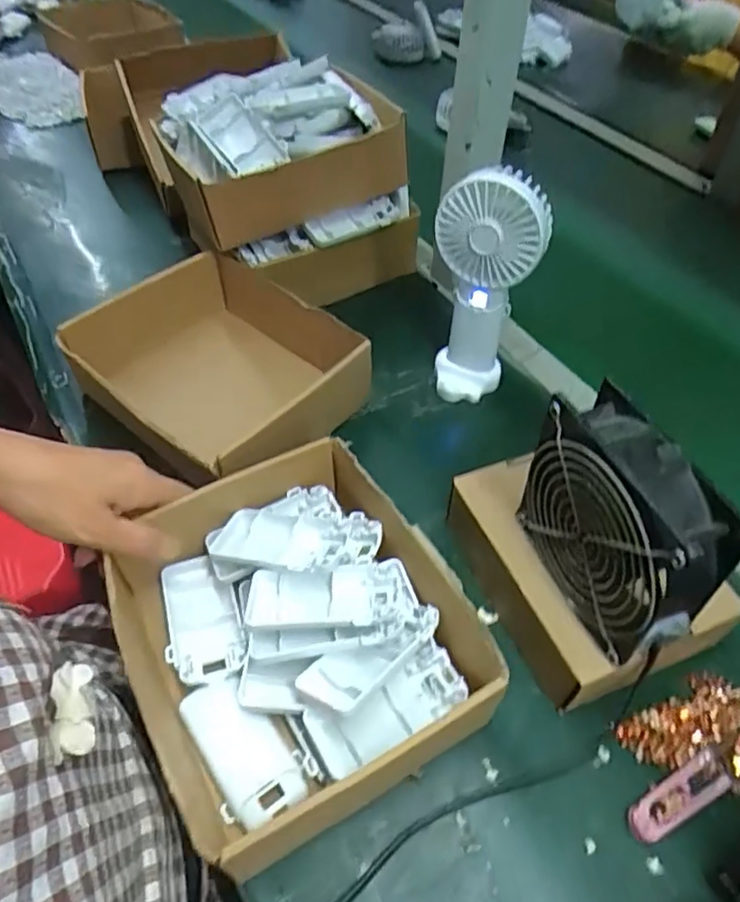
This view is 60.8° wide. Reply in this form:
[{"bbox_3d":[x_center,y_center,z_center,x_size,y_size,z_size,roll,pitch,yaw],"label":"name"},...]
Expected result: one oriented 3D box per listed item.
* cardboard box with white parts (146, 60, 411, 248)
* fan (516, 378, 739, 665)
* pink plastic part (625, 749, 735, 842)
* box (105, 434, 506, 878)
[{"bbox_3d":[-0.096,-0.311,0.635,0.211,0.099,0.185,-17,52,-15],"label":"cardboard box with white parts"},{"bbox_3d":[0.140,0.040,0.363,0.046,0.116,0.122,-15,51,-14],"label":"fan"},{"bbox_3d":[0.183,0.203,0.370,0.073,0.008,0.022,-21,54,-18],"label":"pink plastic part"},{"bbox_3d":[-0.048,0.112,0.402,0.188,0.069,0.211,-22,54,-18],"label":"box"}]

